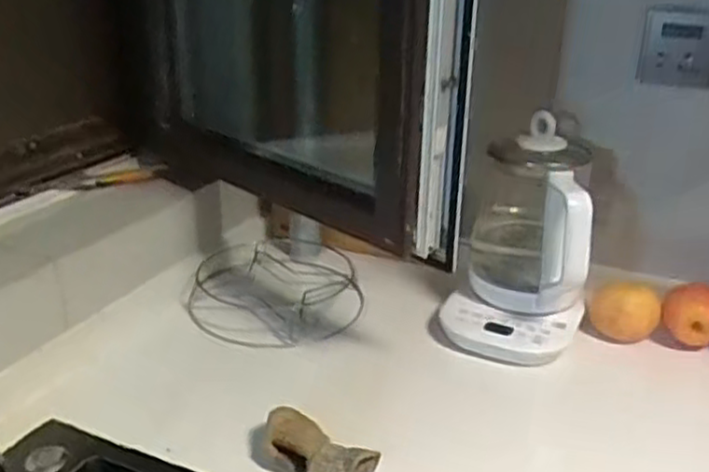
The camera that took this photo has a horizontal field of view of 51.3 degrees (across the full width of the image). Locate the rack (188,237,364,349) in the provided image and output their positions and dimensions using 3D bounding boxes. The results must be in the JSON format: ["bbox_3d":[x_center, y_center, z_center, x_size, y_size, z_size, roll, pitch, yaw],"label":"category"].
[{"bbox_3d":[-0.107,0.071,0.980,0.219,0.044,0.225,1,24,0],"label":"rack"}]

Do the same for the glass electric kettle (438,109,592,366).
[{"bbox_3d":[0.215,0.015,0.955,0.171,0.265,0.180,10,26,20],"label":"glass electric kettle"}]

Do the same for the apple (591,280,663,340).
[{"bbox_3d":[0.368,0.106,1.013,0.093,0.079,0.074,11,26,22],"label":"apple"}]

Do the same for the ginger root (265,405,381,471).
[{"bbox_3d":[-0.041,0.213,0.713,0.114,0.044,0.060,17,29,33],"label":"ginger root"}]

